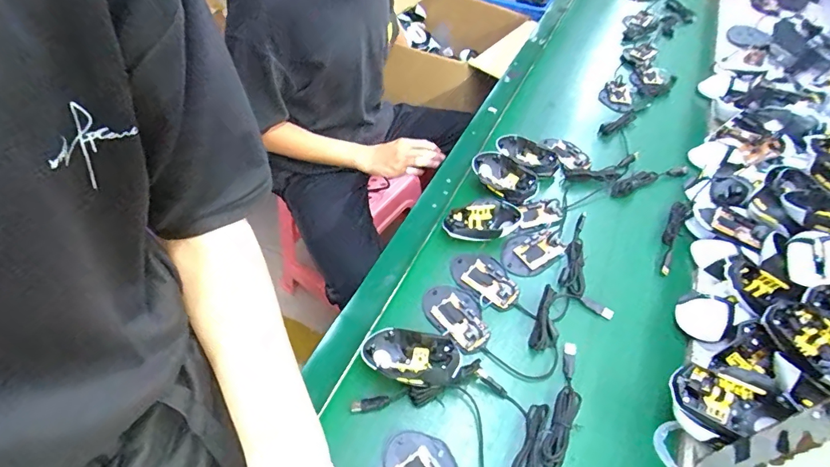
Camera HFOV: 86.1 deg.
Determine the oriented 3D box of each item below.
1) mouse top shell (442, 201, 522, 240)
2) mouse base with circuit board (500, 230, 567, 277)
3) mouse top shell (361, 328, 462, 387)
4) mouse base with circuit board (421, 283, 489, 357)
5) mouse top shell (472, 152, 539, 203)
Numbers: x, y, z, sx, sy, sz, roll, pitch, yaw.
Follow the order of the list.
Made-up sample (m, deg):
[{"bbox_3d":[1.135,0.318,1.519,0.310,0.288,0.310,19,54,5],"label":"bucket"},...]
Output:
[{"bbox_3d":[0.107,-0.018,0.719,0.121,0.032,0.075,-7,50,-7],"label":"mouse top shell"},{"bbox_3d":[0.184,0.027,0.703,0.094,0.024,0.072,-24,54,-20],"label":"mouse base with circuit board"},{"bbox_3d":[-0.006,0.161,0.566,0.123,0.044,0.071,11,50,8],"label":"mouse top shell"},{"bbox_3d":[0.059,0.112,0.623,0.071,0.021,0.111,-31,57,-25],"label":"mouse base with circuit board"},{"bbox_3d":[0.155,-0.102,0.778,0.119,0.027,0.068,26,54,19],"label":"mouse top shell"}]

